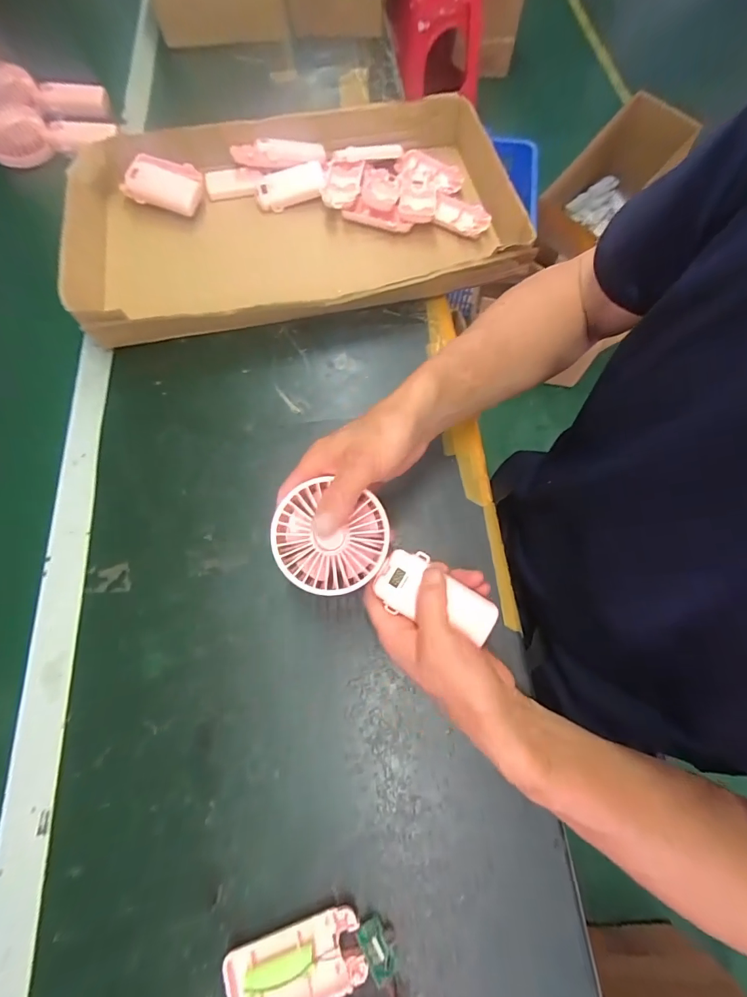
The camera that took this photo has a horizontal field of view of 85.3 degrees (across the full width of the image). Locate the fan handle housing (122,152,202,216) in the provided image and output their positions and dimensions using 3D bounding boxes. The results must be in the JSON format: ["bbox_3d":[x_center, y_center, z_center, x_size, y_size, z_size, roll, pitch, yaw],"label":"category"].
[{"bbox_3d":[-0.273,-0.408,0.527,0.095,0.020,0.064,17,99,-10],"label":"fan handle housing"}]

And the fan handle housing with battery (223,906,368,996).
[{"bbox_3d":[-0.053,0.324,0.280,0.095,0.018,0.045,-17,71,-4],"label":"fan handle housing with battery"}]

